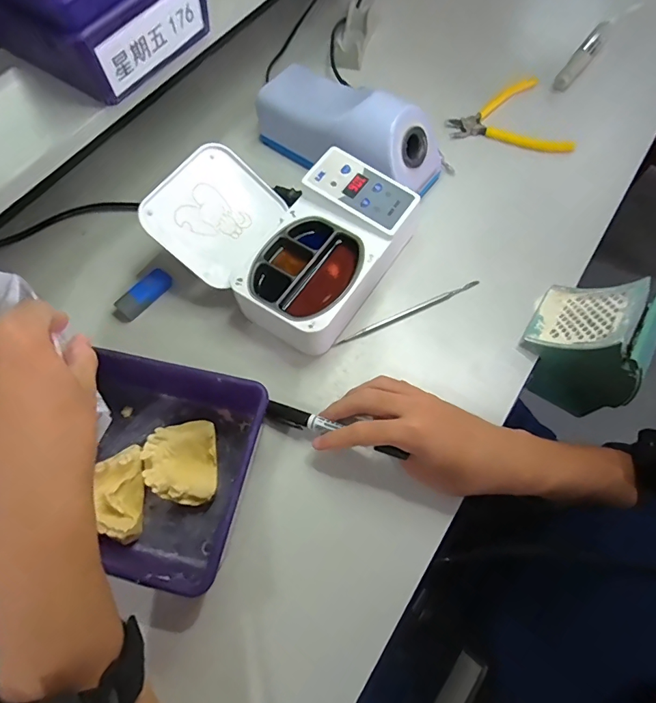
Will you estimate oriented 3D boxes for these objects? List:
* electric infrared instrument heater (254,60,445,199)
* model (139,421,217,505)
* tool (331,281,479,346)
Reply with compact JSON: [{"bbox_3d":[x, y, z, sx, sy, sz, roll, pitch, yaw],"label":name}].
[{"bbox_3d":[0.019,-0.250,0.484,0.217,0.086,0.080,26,69,13],"label":"electric infrared instrument heater"},{"bbox_3d":[-0.124,0.096,0.366,0.057,0.032,0.064,-7,66,-1],"label":"model"},{"bbox_3d":[0.082,-0.041,0.435,0.160,0.007,0.007,-23,67,-8],"label":"tool"}]

